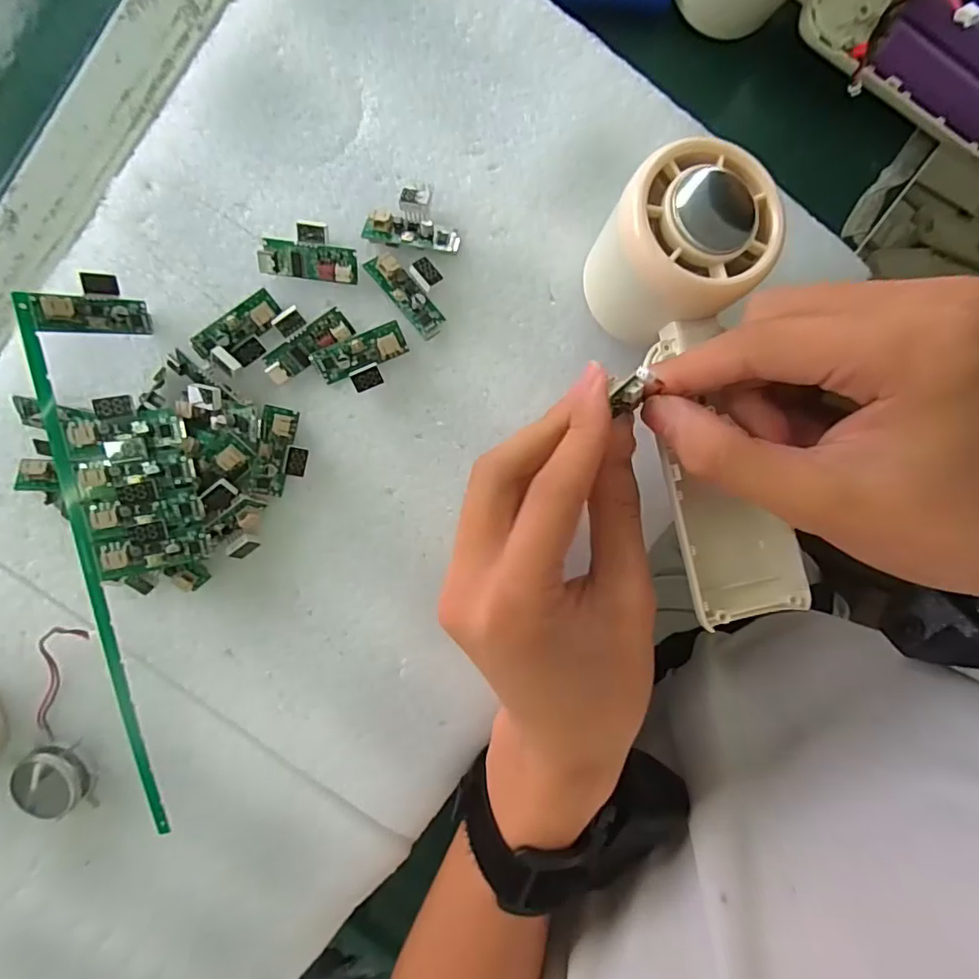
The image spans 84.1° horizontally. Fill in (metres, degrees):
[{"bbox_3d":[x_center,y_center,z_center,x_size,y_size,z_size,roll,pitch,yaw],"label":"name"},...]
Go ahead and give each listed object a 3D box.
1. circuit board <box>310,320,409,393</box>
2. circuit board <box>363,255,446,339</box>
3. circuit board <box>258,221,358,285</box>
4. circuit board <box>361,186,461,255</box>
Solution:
[{"bbox_3d":[-0.052,-0.053,0.225,0.037,0.009,0.022,-25,96,0],"label":"circuit board"},{"bbox_3d":[-0.031,-0.084,0.224,0.022,0.009,0.038,-40,96,2],"label":"circuit board"},{"bbox_3d":[-0.074,-0.098,0.224,0.039,0.010,0.022,5,95,-3],"label":"circuit board"},{"bbox_3d":[-0.031,-0.113,0.224,0.038,0.010,0.026,5,95,-3],"label":"circuit board"}]

